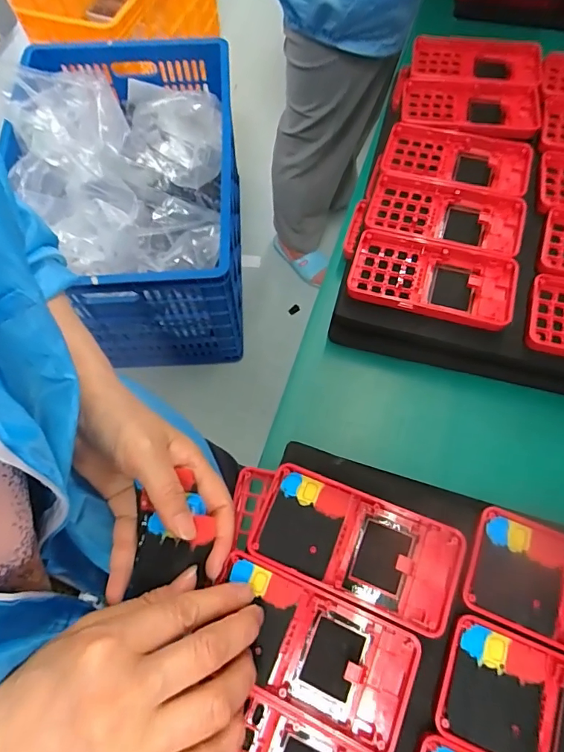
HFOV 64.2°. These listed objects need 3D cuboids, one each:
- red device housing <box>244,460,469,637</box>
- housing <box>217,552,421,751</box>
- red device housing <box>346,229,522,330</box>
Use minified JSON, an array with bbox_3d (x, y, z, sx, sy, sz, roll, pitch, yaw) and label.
[{"bbox_3d":[0.044,0.103,0.277,0.120,0.018,0.061,20,69,11],"label":"red device housing"},{"bbox_3d":[0.014,0.154,0.256,0.117,0.015,0.061,21,69,11],"label":"housing"},{"bbox_3d":[0.117,-0.075,0.353,0.126,0.011,0.065,18,68,10],"label":"red device housing"}]

